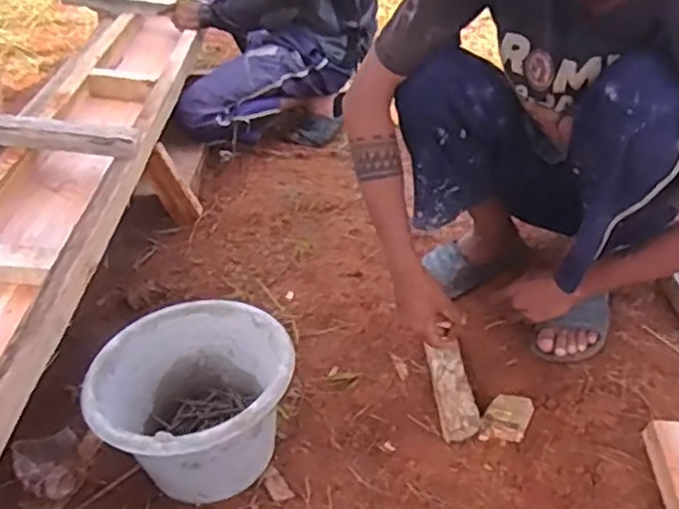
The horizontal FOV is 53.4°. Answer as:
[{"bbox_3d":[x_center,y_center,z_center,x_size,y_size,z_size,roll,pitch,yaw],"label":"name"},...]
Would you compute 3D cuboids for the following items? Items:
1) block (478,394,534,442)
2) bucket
[{"bbox_3d":[0.256,0.253,1.026,0.068,0.025,0.091,3,38,32],"label":"block"},{"bbox_3d":[-0.210,0.225,1.013,0.274,0.191,0.272,4,35,-2],"label":"bucket"}]

